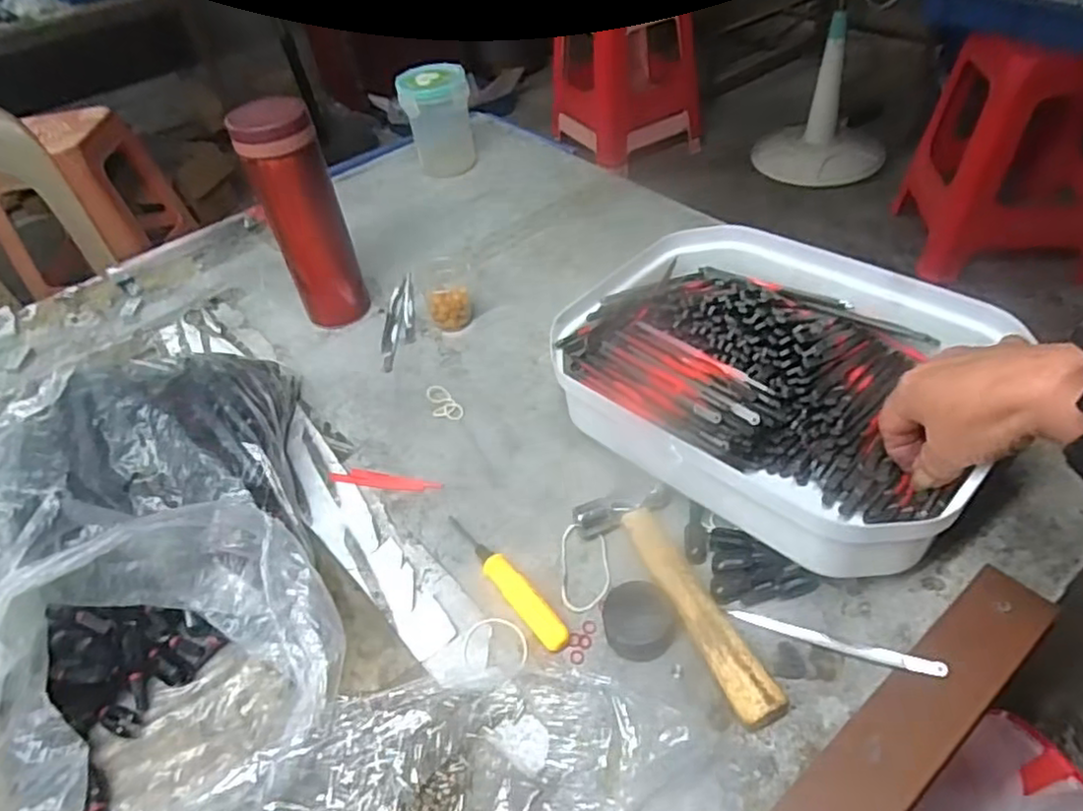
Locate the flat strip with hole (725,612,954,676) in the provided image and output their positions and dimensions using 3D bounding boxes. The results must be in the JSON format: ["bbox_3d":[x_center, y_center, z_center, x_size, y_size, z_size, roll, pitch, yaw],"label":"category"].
[{"bbox_3d":[0.154,0.124,0.354,0.103,0.008,0.009,13,49,19],"label":"flat strip with hole"}]

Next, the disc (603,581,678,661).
[{"bbox_3d":[0.055,0.120,0.375,0.039,0.016,0.038,-4,46,4],"label":"disc"}]

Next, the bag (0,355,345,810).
[{"bbox_3d":[-0.237,0.098,0.381,0.209,0.103,0.300,-21,47,-13],"label":"bag"}]

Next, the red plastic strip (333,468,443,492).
[{"bbox_3d":[-0.111,0.052,0.477,0.083,0.005,0.012,6,47,13],"label":"red plastic strip"}]

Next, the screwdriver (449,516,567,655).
[{"bbox_3d":[-0.024,0.103,0.409,0.016,0.014,0.115,-32,51,-22],"label":"screwdriver"}]

